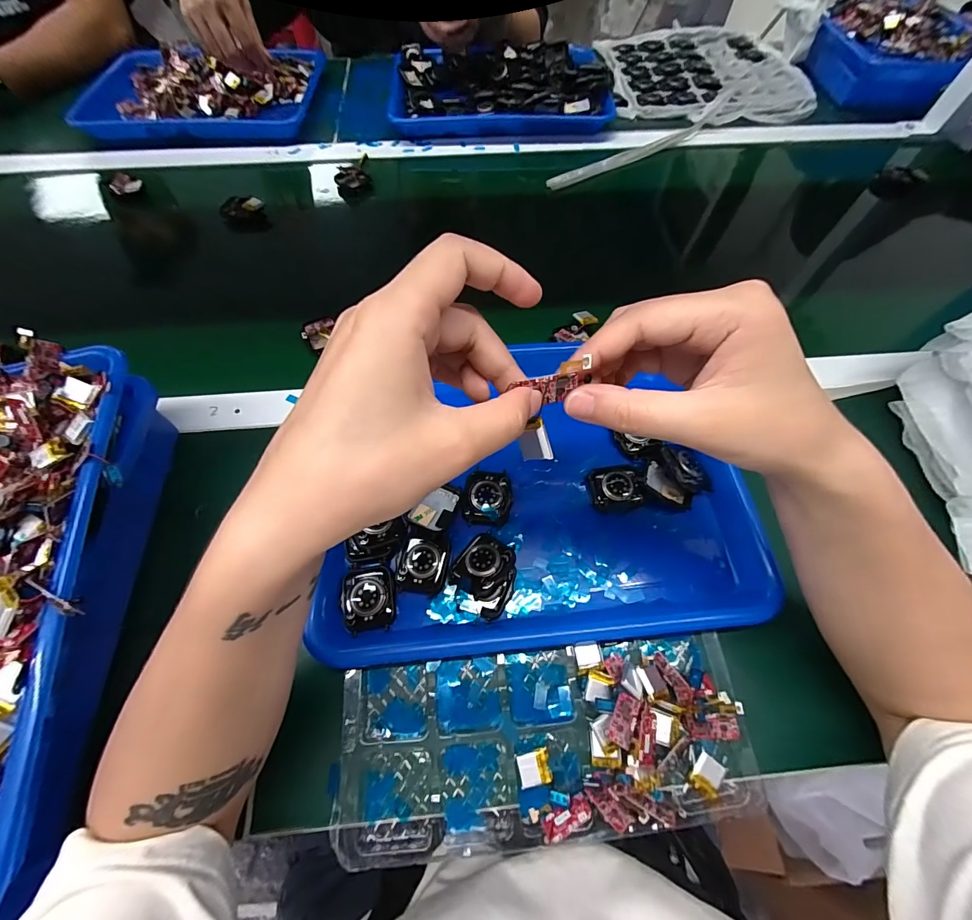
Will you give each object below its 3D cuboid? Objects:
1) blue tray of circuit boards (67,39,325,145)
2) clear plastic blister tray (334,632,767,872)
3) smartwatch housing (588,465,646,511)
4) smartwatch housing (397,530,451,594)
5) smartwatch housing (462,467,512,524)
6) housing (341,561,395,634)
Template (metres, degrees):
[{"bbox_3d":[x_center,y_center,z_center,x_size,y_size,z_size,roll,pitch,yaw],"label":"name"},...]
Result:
[{"bbox_3d":[-0.436,-0.566,0.631,0.352,0.046,0.231,-5,64,-3],"label":"blue tray of circuit boards"},{"bbox_3d":[0.038,0.182,0.266,0.260,0.029,0.104,-5,64,-3],"label":"clear plastic blister tray"},{"bbox_3d":[0.106,0.021,0.331,0.041,0.014,0.035,-7,64,-3],"label":"smartwatch housing"},{"bbox_3d":[-0.046,0.073,0.301,0.036,0.007,0.043,7,64,3],"label":"smartwatch housing"},{"bbox_3d":[0.001,0.029,0.324,0.038,0.012,0.044,-1,64,-1],"label":"smartwatch housing"},{"bbox_3d":[-0.084,0.097,0.292,0.036,0.006,0.046,-8,64,-4],"label":"housing"}]

